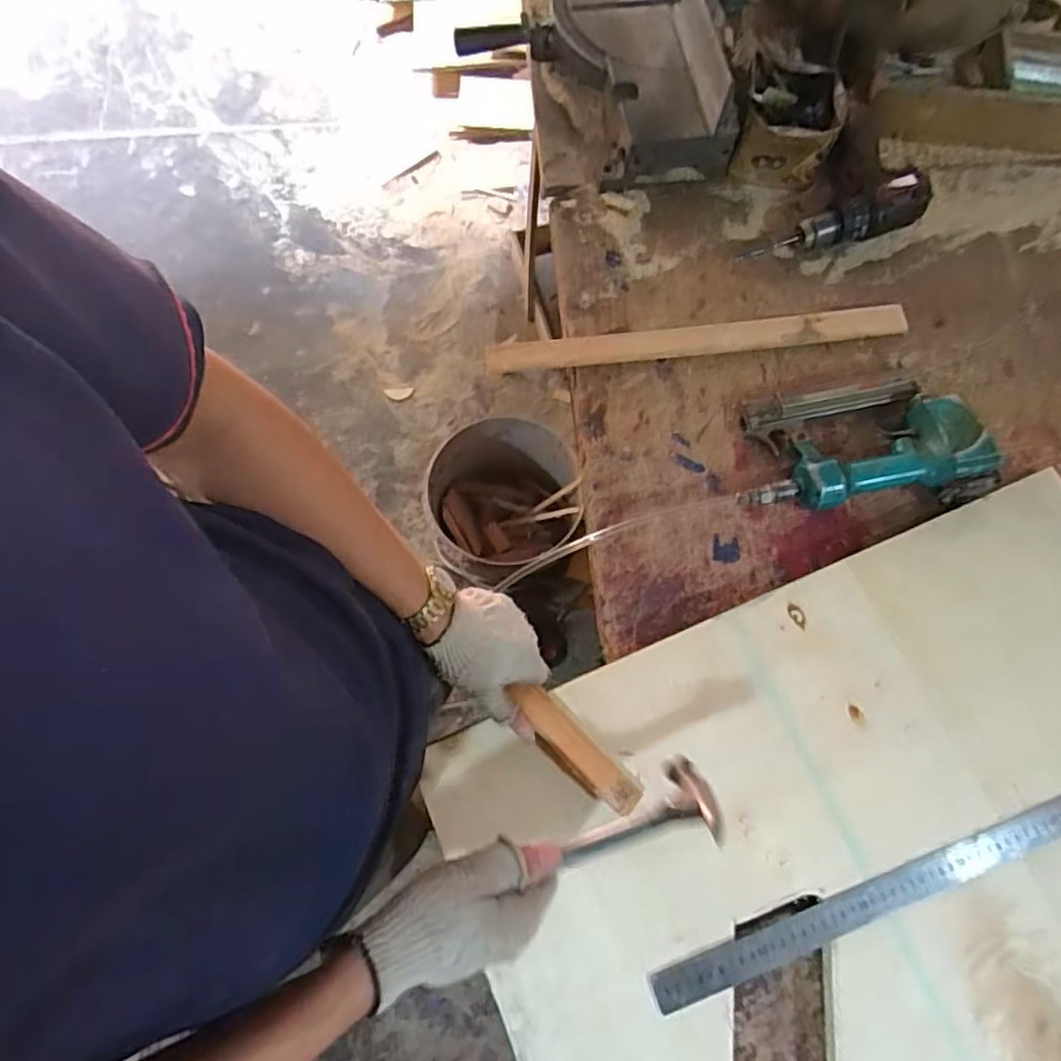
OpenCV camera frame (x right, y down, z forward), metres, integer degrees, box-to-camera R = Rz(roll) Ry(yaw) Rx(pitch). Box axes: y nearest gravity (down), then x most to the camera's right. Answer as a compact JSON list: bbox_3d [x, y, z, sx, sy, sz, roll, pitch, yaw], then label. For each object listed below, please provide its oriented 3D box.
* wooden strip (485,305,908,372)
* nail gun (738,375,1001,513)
[{"bbox_3d":[0.188,-0.217,0.719,0.467,0.017,0.034,-6,74,-3],"label":"wooden strip"},{"bbox_3d":[0.340,-0.101,0.655,0.237,0.054,0.146,-3,74,-2],"label":"nail gun"}]

